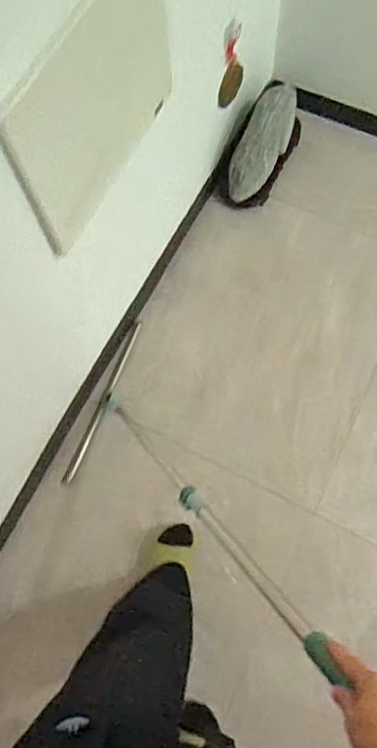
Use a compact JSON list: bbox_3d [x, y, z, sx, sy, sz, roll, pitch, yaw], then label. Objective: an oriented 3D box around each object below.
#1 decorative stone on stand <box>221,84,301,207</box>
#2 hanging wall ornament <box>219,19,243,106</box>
[{"bbox_3d":[0.220,-0.674,1.594,0.125,0.221,0.356,26,75,10],"label":"decorative stone on stand"},{"bbox_3d":[0.111,-0.767,1.383,0.010,0.200,0.080,39,56,23],"label":"hanging wall ornament"}]

